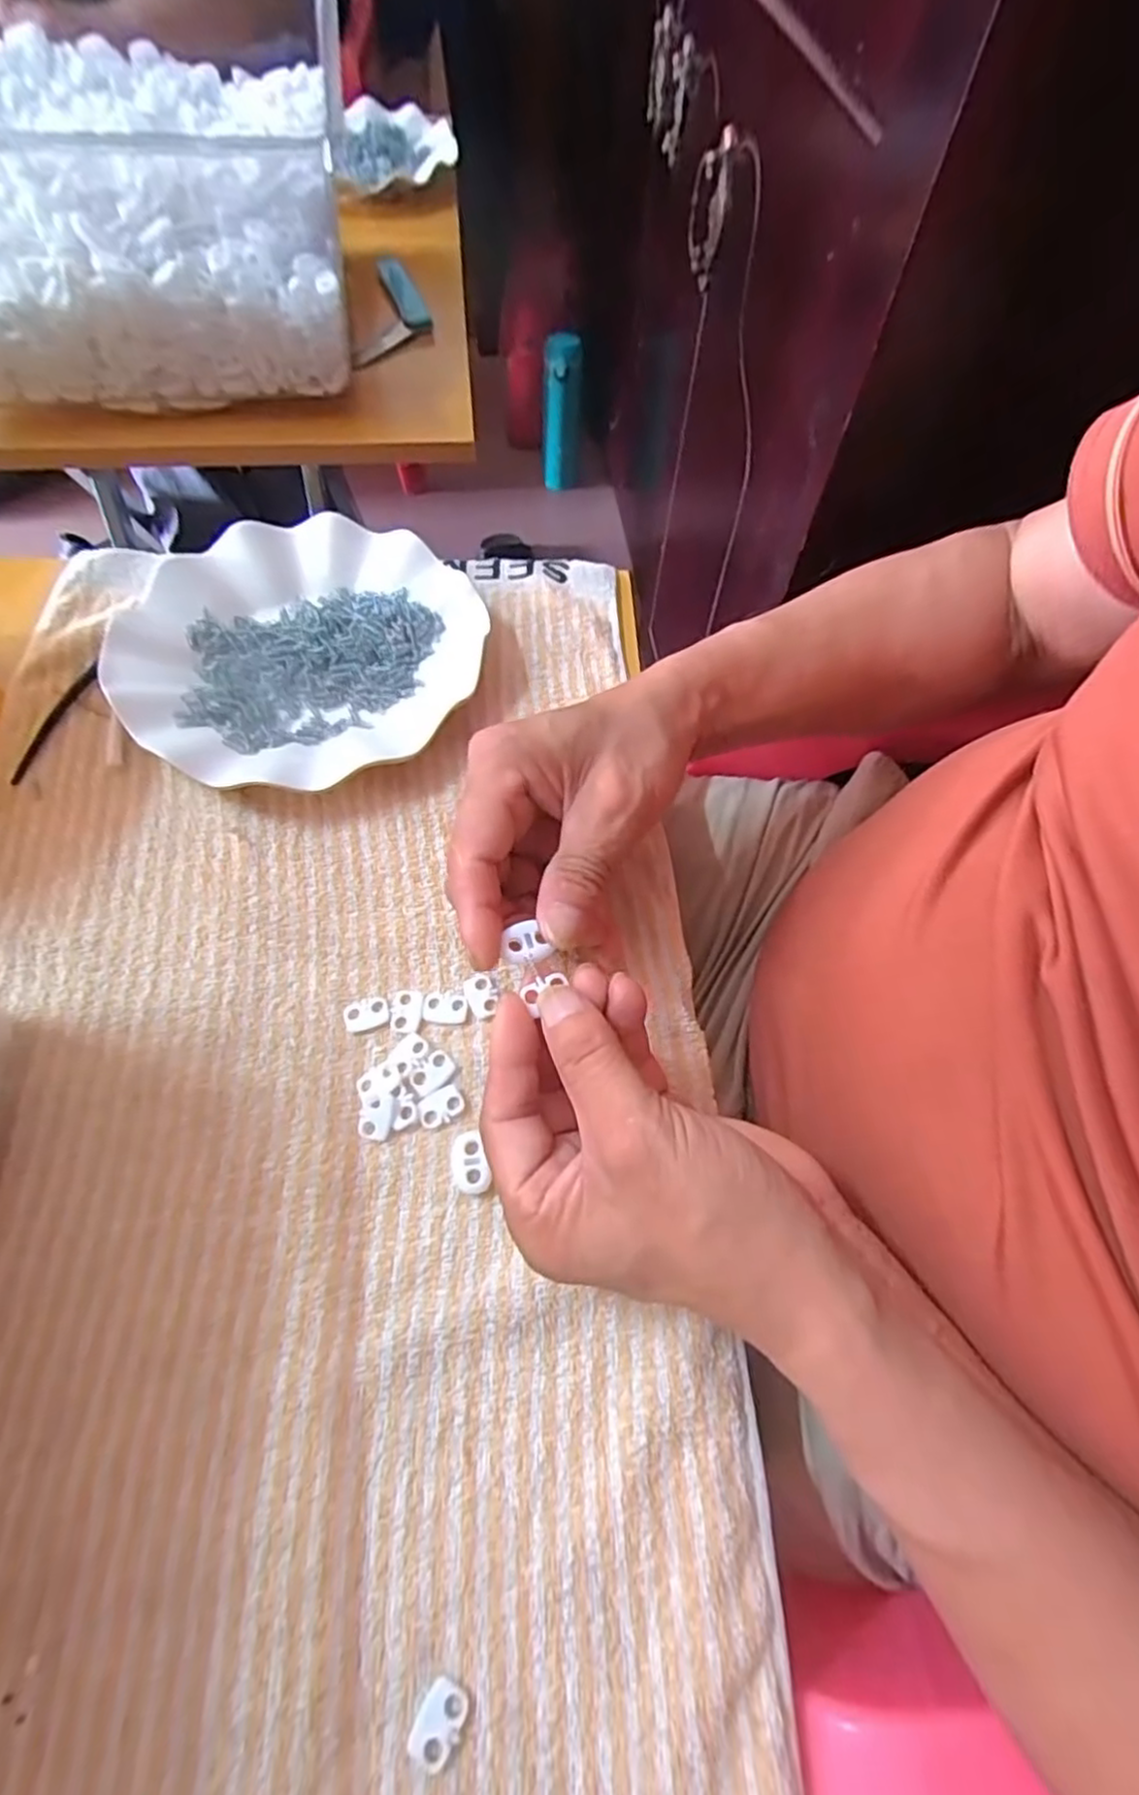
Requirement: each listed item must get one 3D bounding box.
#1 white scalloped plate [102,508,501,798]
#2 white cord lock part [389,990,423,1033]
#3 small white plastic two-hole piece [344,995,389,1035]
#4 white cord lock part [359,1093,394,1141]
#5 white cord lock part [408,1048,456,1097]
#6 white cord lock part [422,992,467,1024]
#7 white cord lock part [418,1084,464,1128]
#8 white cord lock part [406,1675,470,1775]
[{"bbox_3d":[-0.140,-0.131,0.369,0.176,0.025,0.177,1,64,-2],"label":"white scalloped plate"},{"bbox_3d":[-0.069,0.048,0.295,0.013,0.004,0.019,-4,64,-4],"label":"white cord lock part"},{"bbox_3d":[-0.086,0.049,0.294,0.019,0.004,0.014,-13,65,-9],"label":"small white plastic two-hole piece"},{"bbox_3d":[-0.077,0.087,0.276,0.013,0.005,0.017,3,64,-1],"label":"white cord lock part"},{"bbox_3d":[-0.056,0.071,0.283,0.013,0.004,0.019,42,69,17],"label":"white cord lock part"},{"bbox_3d":[-0.053,0.046,0.296,0.018,0.004,0.013,2,64,-1],"label":"white cord lock part"},{"bbox_3d":[-0.051,0.083,0.278,0.018,0.004,0.013,-32,69,-16],"label":"white cord lock part"},{"bbox_3d":[-0.038,0.240,0.202,0.013,0.004,0.018,23,65,9],"label":"white cord lock part"}]

